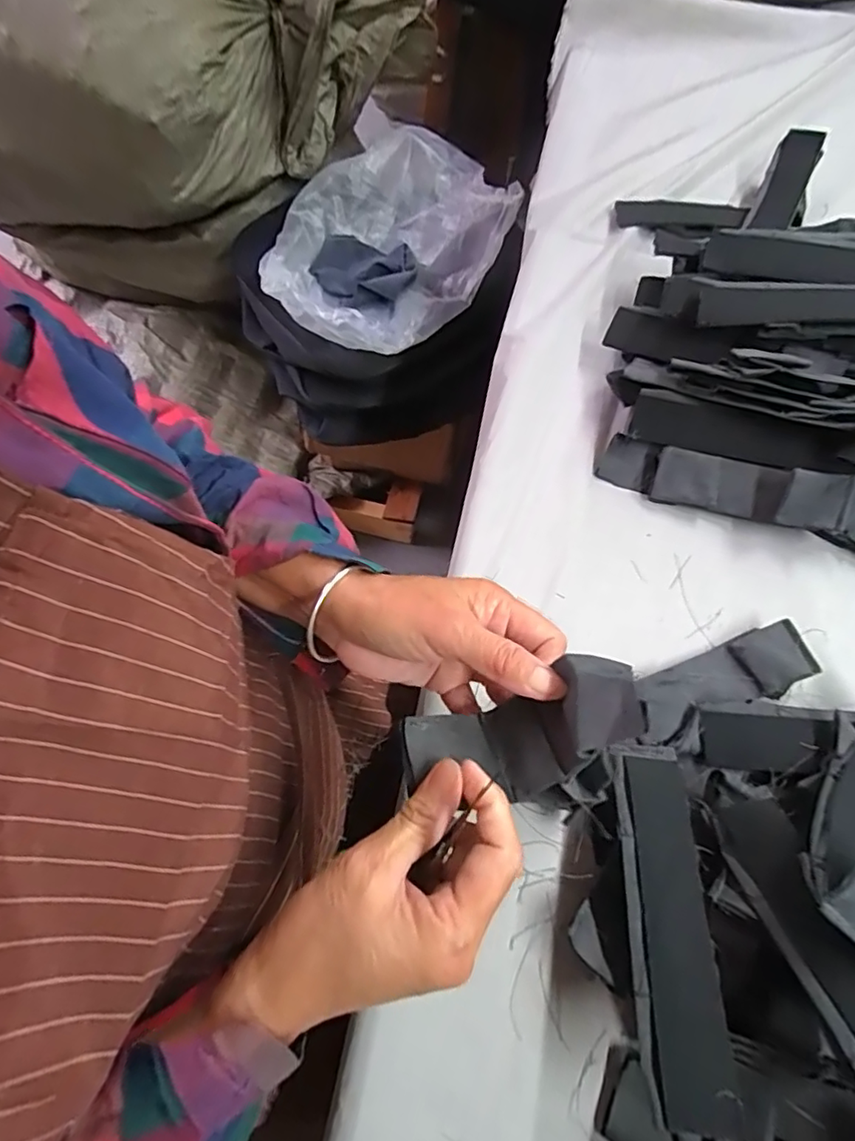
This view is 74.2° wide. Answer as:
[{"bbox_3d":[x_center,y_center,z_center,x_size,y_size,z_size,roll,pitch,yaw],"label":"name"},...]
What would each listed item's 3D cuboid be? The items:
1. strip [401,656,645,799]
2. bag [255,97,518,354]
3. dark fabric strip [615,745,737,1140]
[{"bbox_3d":[0.039,0.076,0.256,0.096,0.075,0.047,-16,68,-8],"label":"strip"},{"bbox_3d":[-0.075,-0.536,0.916,0.320,0.117,0.396,36,70,13],"label":"bag"},{"bbox_3d":[0.141,0.198,0.334,0.043,0.015,0.194,7,51,1],"label":"dark fabric strip"}]

